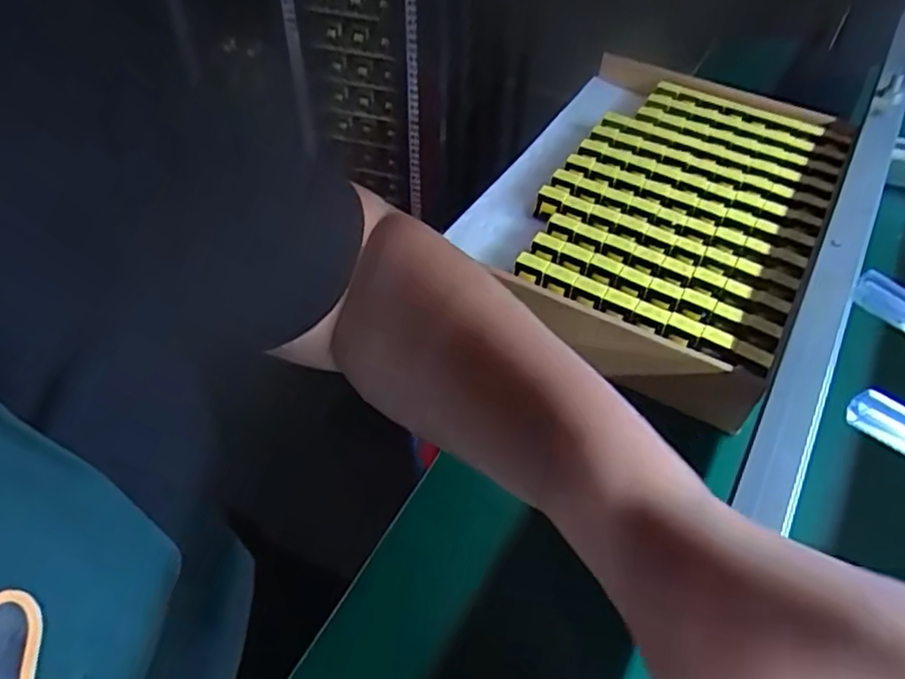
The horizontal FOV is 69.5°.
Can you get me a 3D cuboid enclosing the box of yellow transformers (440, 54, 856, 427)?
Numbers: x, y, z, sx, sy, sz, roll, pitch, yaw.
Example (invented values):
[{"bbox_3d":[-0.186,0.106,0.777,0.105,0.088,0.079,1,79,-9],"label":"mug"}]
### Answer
[{"bbox_3d":[0.152,-0.106,0.493,0.228,0.041,0.359,26,53,18],"label":"box of yellow transformers"}]

